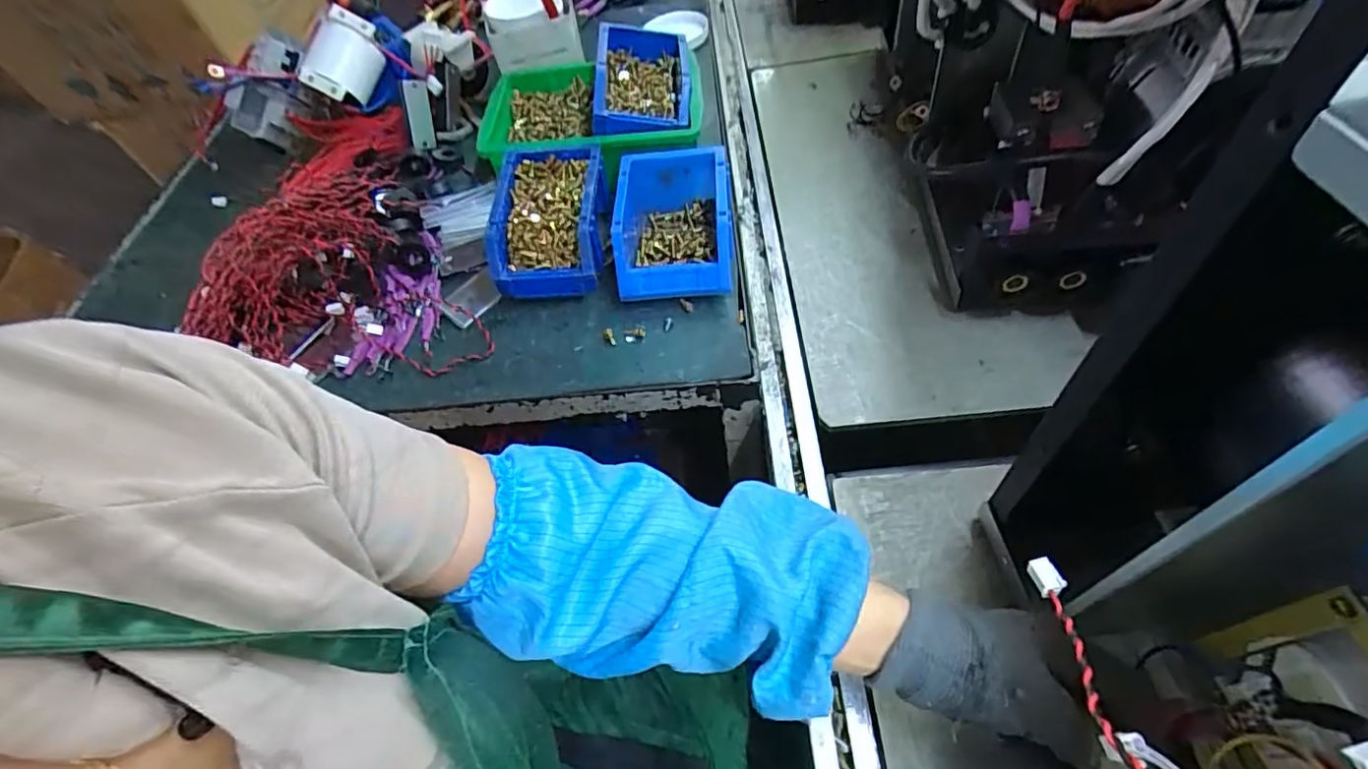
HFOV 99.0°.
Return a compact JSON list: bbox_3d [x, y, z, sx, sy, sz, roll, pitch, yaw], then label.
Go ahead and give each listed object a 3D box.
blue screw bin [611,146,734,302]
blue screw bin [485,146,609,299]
[{"bbox_3d":[-0.009,-0.156,0.593,0.111,0.081,0.160,-2,56,4],"label":"blue screw bin"},{"bbox_3d":[-0.136,-0.168,0.615,0.107,0.077,0.168,-3,56,3],"label":"blue screw bin"}]

